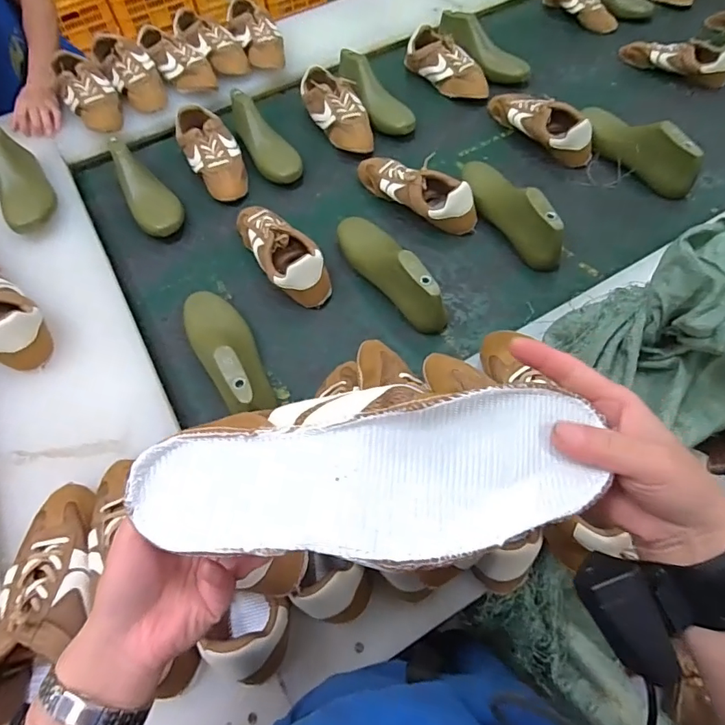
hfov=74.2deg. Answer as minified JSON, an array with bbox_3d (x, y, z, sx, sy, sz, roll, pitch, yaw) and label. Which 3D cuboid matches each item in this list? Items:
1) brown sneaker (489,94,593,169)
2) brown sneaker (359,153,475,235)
[{"bbox_3d":[0.349,-0.480,0.949,0.097,0.085,0.255,-30,62,-13],"label":"brown sneaker"},{"bbox_3d":[0.089,-0.320,0.860,0.084,0.072,0.260,-38,64,-17],"label":"brown sneaker"}]

